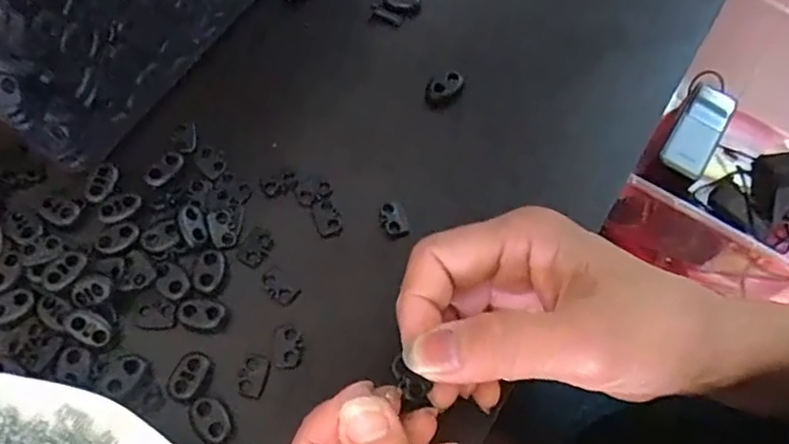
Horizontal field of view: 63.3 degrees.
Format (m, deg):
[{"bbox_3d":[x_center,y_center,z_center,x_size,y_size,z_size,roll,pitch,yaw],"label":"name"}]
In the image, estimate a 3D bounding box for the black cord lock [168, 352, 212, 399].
[{"bbox_3d":[-0.089,0.066,0.278,0.013,0.004,0.021,22,67,7],"label":"black cord lock"}]

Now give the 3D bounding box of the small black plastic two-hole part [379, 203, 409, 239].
[{"bbox_3d":[0.000,-0.001,0.312,0.013,0.005,0.019,-12,68,-8],"label":"small black plastic two-hole part"}]

